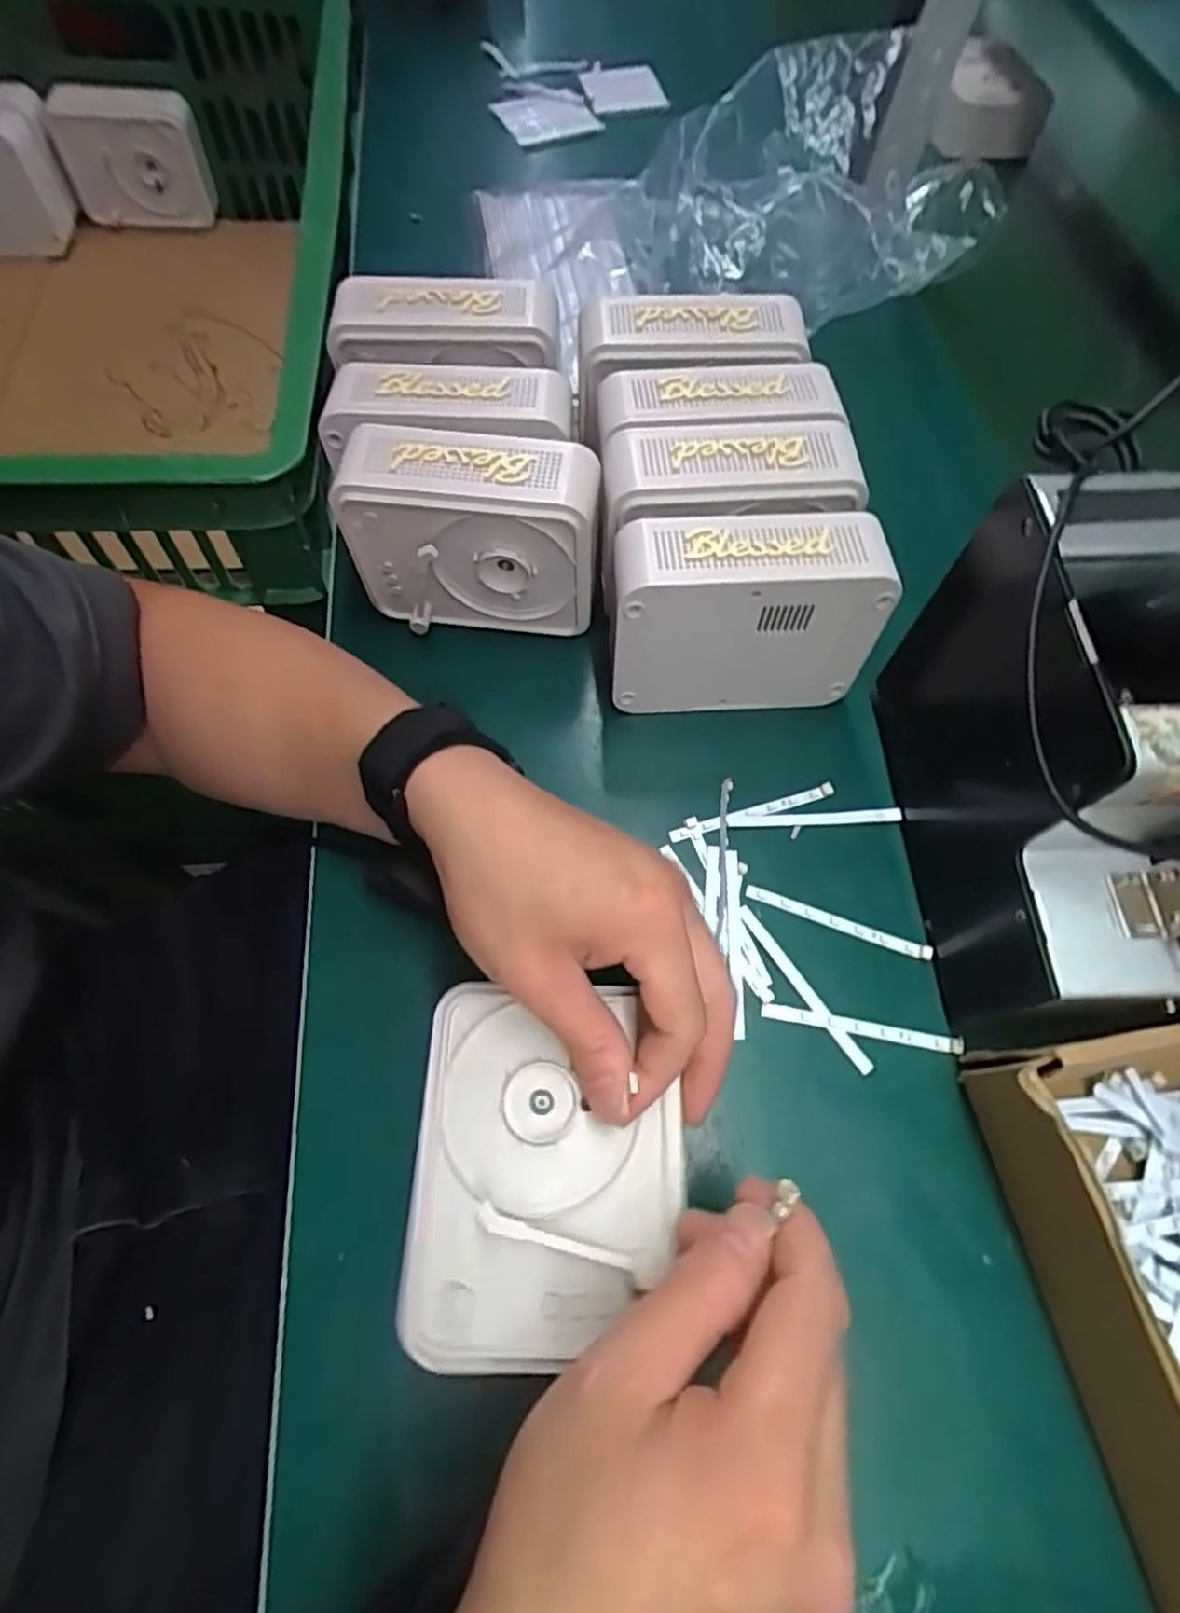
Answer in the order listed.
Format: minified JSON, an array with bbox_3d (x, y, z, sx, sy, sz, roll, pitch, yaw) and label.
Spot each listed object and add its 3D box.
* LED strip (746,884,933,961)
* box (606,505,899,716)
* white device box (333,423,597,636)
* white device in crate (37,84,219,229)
[{"bbox_3d":[0.119,0.055,0.338,0.088,0.004,0.007,19,77,9],"label":"LED strip"},{"bbox_3d":[0.072,-0.094,0.350,0.130,0.096,0.046,-1,65,-4],"label":"box"},{"bbox_3d":[-0.060,-0.139,0.368,0.123,0.092,0.048,7,64,0],"label":"white device box"},{"bbox_3d":[-0.459,-0.651,0.711,0.124,0.096,0.057,-3,65,-4],"label":"white device in crate"}]

